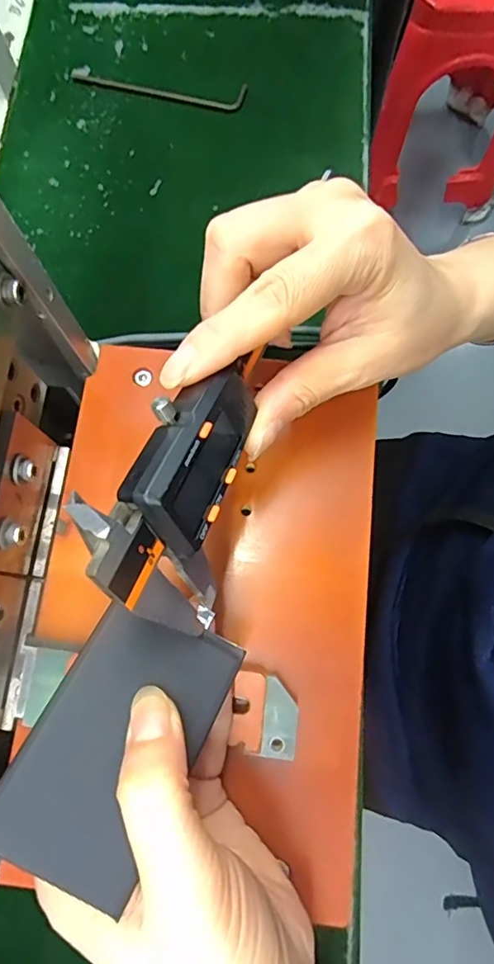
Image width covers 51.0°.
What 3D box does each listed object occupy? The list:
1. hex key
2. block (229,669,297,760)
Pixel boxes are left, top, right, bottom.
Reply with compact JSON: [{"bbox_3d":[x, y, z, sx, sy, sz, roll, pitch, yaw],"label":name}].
[{"bbox_3d":[-0.074,-0.334,0.433,0.149,0.005,0.026,16,78,5],"label":"hex key"},{"bbox_3d":[0.007,0.092,0.204,0.026,0.008,0.029,11,77,4],"label":"block"}]

